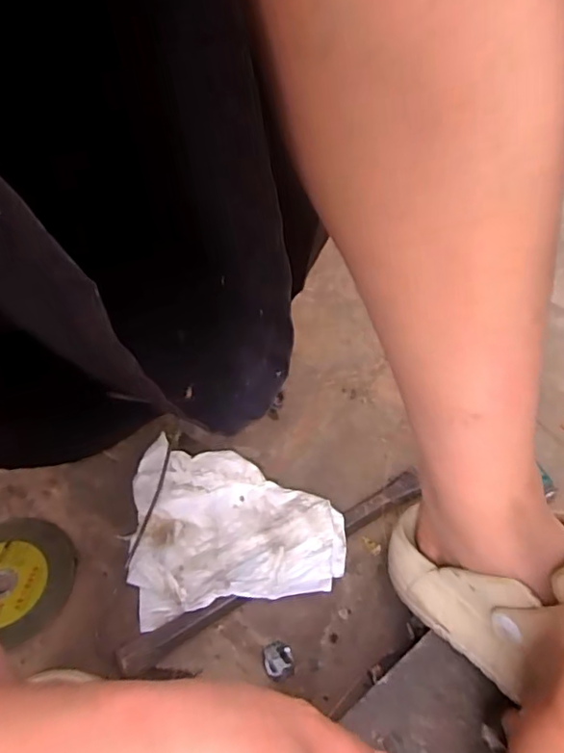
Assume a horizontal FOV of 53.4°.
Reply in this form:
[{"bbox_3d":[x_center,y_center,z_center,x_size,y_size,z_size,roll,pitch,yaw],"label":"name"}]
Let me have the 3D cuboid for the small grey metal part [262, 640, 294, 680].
[{"bbox_3d":[-0.002,0.196,0.387,0.020,0.008,0.024,-7,50,-4],"label":"small grey metal part"}]

